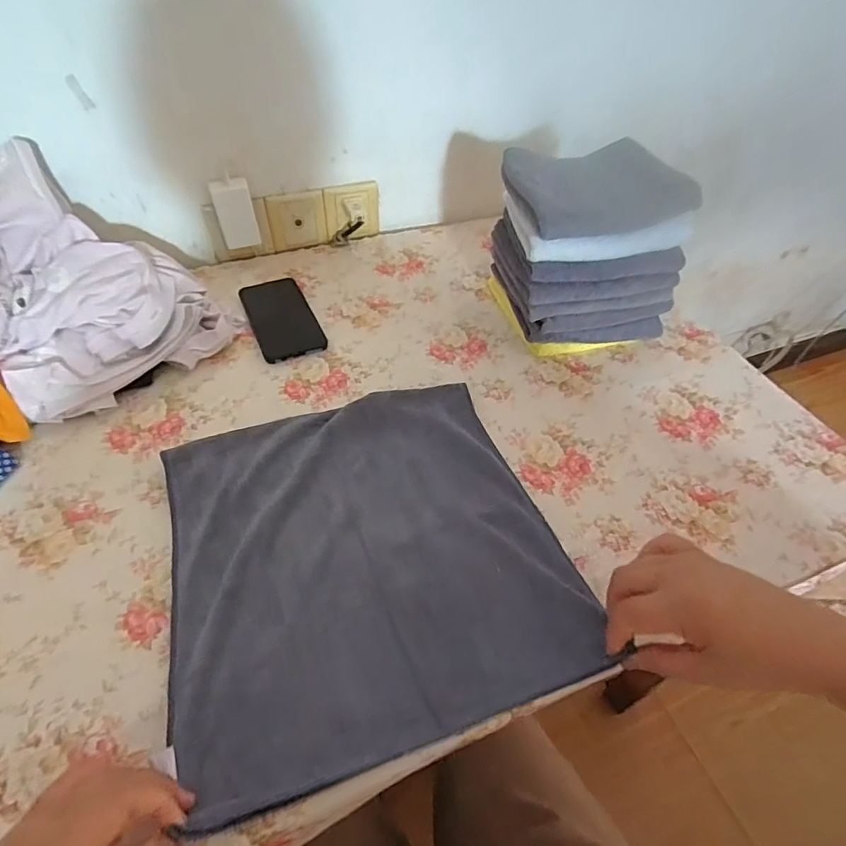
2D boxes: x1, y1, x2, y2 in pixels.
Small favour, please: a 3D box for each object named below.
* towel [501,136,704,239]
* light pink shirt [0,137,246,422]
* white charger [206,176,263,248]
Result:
[{"bbox_3d":[0.199,-0.277,0.569,0.194,0.030,0.138,-13,65,-8],"label":"towel"},{"bbox_3d":[-0.389,-0.171,0.573,0.245,0.168,0.260,-31,57,-27],"label":"light pink shirt"},{"bbox_3d":[-0.261,-0.292,0.702,0.051,0.089,0.023,-18,52,-18],"label":"white charger"}]

